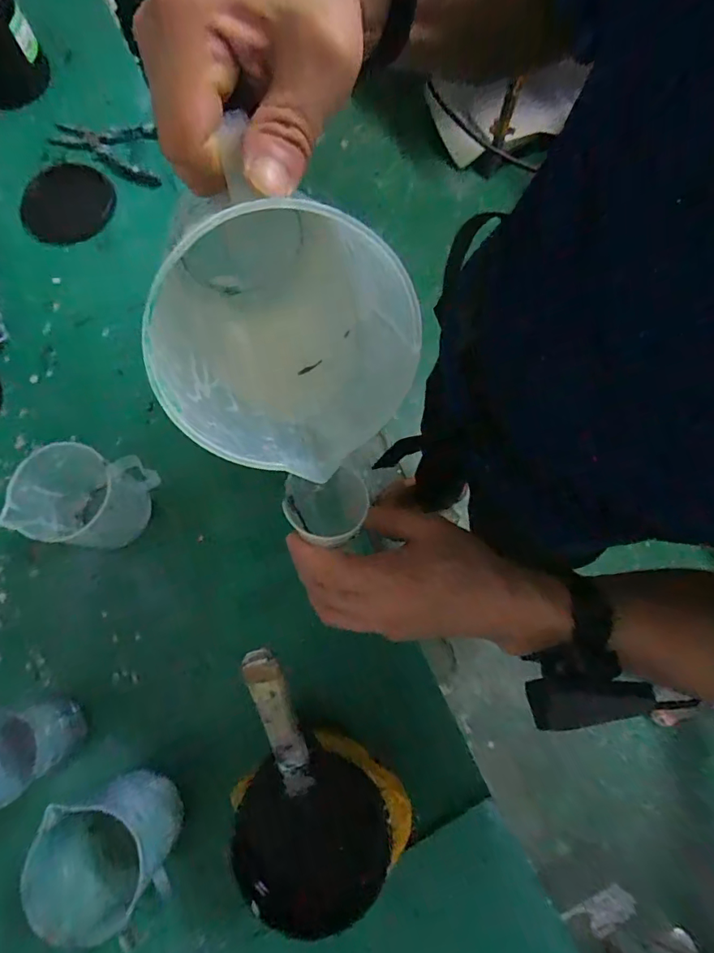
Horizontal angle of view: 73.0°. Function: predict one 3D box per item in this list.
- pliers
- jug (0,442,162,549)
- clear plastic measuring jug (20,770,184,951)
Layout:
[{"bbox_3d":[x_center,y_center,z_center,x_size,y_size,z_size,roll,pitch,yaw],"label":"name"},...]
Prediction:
[{"bbox_3d":[-0.362,-0.471,0.694,0.182,0.016,0.106,8,75,2],"label":"pliers"},{"bbox_3d":[-0.280,0.029,0.510,0.096,0.114,0.089,14,76,3],"label":"jug"},{"bbox_3d":[-0.218,0.340,0.435,0.098,0.095,0.107,0,75,0],"label":"clear plastic measuring jug"}]

